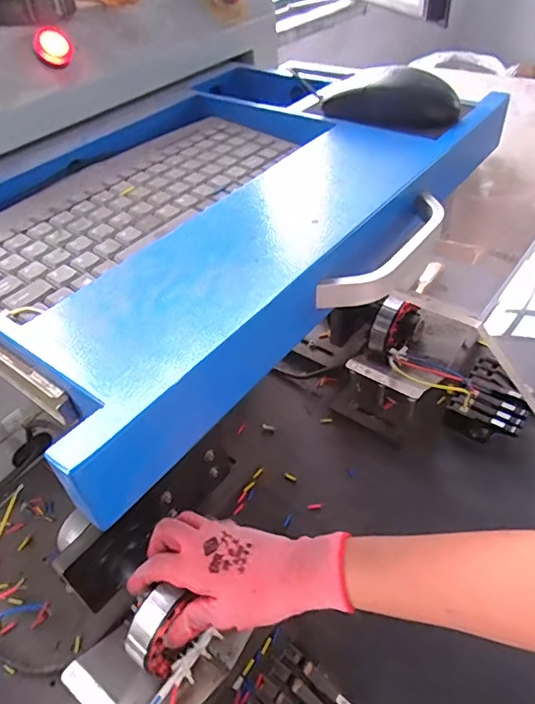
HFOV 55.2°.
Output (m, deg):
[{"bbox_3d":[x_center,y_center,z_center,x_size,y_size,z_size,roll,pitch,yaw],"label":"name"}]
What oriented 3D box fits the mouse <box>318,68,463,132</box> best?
[{"bbox_3d":[0.103,-0.214,0.427,0.110,0.033,0.051,7,46,13],"label":"mouse"}]

